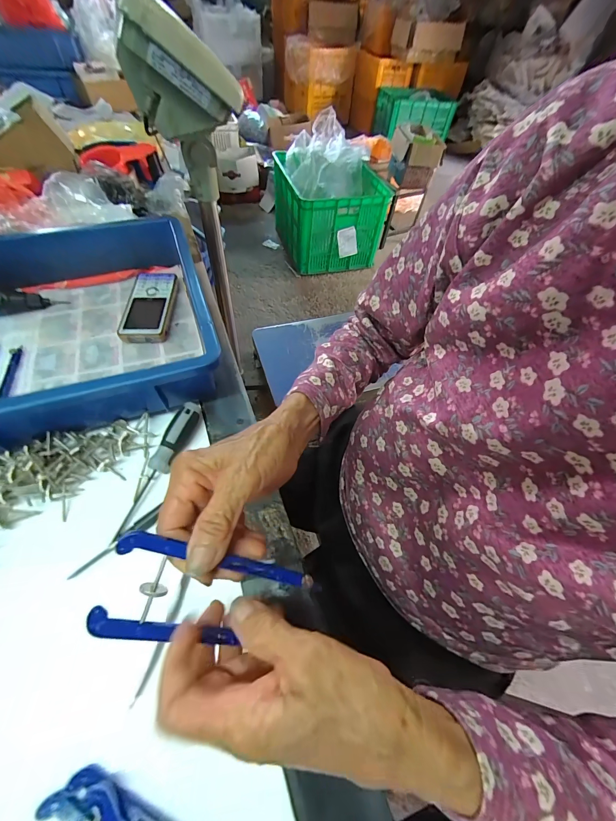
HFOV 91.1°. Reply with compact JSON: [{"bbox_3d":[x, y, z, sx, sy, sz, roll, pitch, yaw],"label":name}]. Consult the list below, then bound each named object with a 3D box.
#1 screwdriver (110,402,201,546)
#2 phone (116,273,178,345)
[{"bbox_3d":[-0.145,0.053,0.295,0.021,0.021,0.140,18,57,8],"label":"screwdriver"},{"bbox_3d":[-0.214,-0.144,0.414,0.054,0.019,0.132,-3,57,-6],"label":"phone"}]

